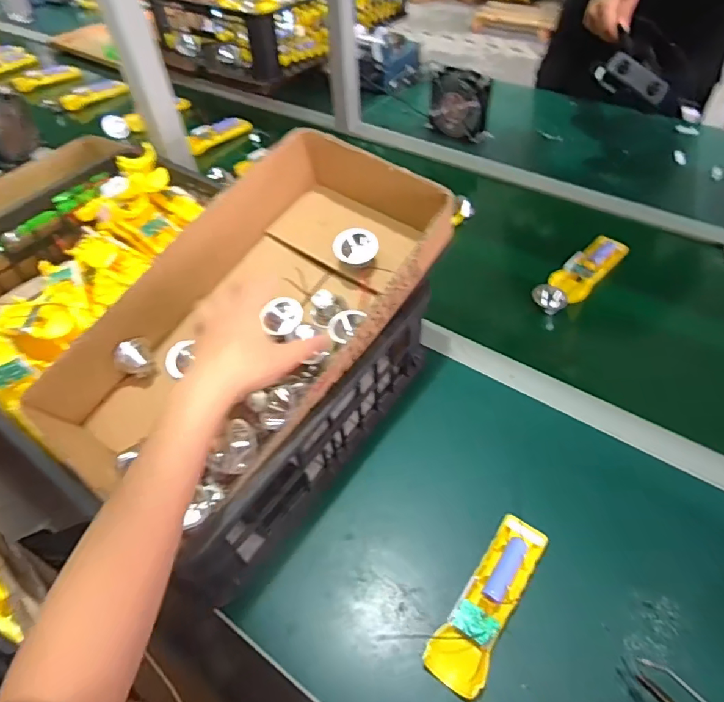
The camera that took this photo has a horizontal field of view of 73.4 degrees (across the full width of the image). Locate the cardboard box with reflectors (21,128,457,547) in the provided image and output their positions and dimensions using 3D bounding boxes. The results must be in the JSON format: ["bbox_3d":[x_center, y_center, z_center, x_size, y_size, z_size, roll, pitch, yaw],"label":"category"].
[{"bbox_3d":[-0.108,-0.035,0.491,0.219,0.142,0.411,29,57,24],"label":"cardboard box with reflectors"}]

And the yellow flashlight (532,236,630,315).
[{"bbox_3d":[0.339,-0.119,0.745,0.063,0.036,0.198,36,61,28],"label":"yellow flashlight"}]

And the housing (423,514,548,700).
[{"bbox_3d":[0.119,0.230,0.454,0.051,0.035,0.162,27,57,23],"label":"housing"}]

